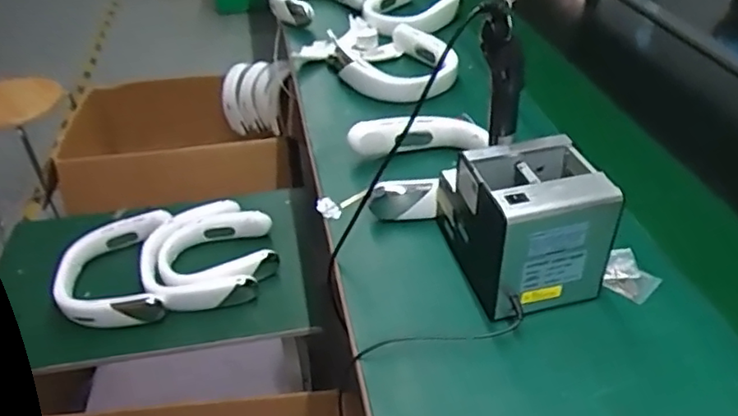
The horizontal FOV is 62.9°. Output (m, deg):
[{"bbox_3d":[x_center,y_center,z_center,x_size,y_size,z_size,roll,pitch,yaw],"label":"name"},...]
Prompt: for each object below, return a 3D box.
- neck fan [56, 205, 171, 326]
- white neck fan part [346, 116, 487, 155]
[{"bbox_3d":[-0.449,0.109,1.058,0.196,0.063,0.237,-7,39,-5],"label":"neck fan"},{"bbox_3d":[0.074,-0.105,0.893,0.201,0.071,0.033,-7,39,-5],"label":"white neck fan part"}]

